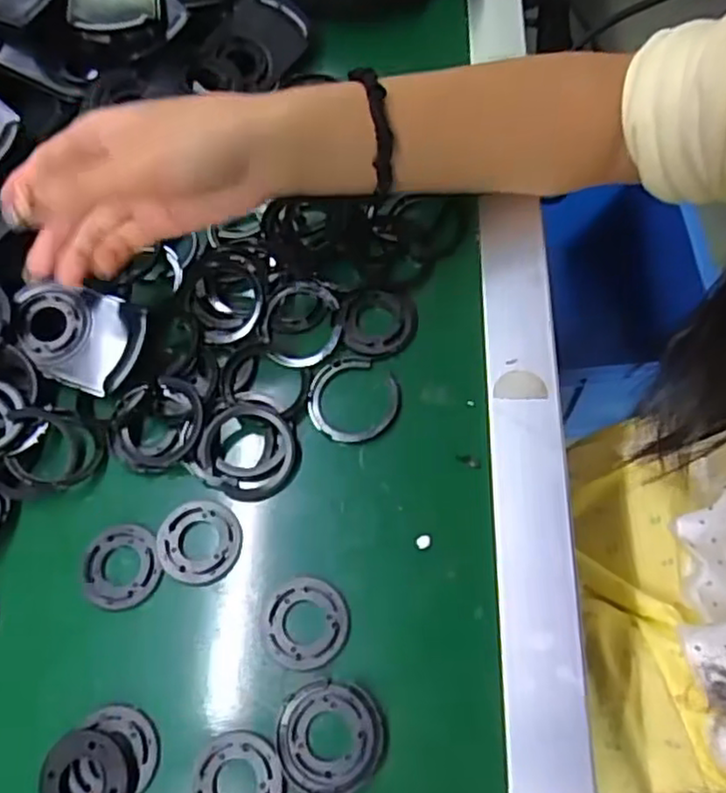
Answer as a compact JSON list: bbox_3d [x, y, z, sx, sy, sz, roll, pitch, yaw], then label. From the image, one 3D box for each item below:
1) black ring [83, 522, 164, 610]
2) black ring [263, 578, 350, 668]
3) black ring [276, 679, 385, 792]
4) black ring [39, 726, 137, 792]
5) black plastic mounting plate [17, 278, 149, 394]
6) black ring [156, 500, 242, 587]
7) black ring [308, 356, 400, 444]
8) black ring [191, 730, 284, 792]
[{"bbox_3d":[-0.129,0.090,0.364,0.040,0.004,0.044,-2,68,4],"label":"black ring"},{"bbox_3d":[-0.029,0.113,0.345,0.043,0.004,0.044,-2,68,4],"label":"black ring"},{"bbox_3d":[-0.016,0.160,0.323,0.049,0.004,0.048,-2,68,4],"label":"black ring"},{"bbox_3d":[-0.130,0.181,0.323,0.046,0.007,0.043,-2,68,4],"label":"black ring"},{"bbox_3d":[-0.170,-0.037,0.404,0.079,0.018,0.056,16,70,11],"label":"black plastic mounting plate"},{"bbox_3d":[-0.088,0.078,0.366,0.044,0.004,0.044,-2,68,4],"label":"black ring"},{"bbox_3d":[-0.006,0.002,0.391,0.052,0.004,0.049,-2,68,4],"label":"black ring"},{"bbox_3d":[-0.059,0.181,0.320,0.043,0.007,0.043,-2,68,4],"label":"black ring"}]

